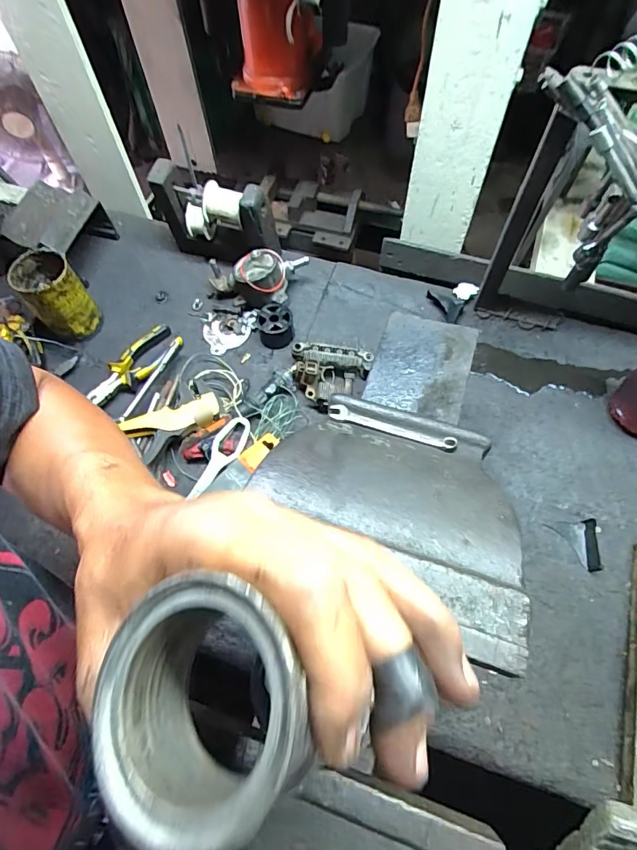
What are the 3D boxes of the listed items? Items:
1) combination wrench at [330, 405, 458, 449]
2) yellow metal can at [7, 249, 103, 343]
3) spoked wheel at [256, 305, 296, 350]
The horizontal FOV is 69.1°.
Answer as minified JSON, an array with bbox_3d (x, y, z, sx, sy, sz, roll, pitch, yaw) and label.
[{"bbox_3d":[0.065,0.002,0.405,0.111,0.005,0.015,15,65,9],"label":"combination wrench"},{"bbox_3d":[-0.366,-0.177,0.649,0.079,0.105,0.075,40,71,19],"label":"yellow metal can"},{"bbox_3d":[-0.061,-0.141,0.666,0.049,0.038,0.050,-1,64,1],"label":"spoked wheel"}]

